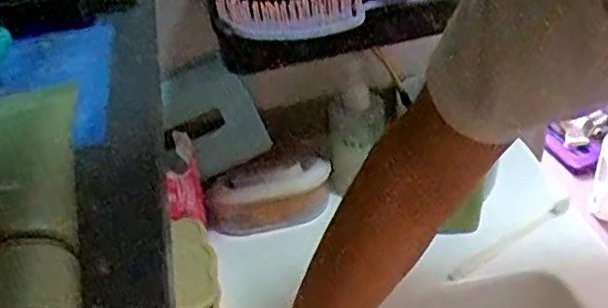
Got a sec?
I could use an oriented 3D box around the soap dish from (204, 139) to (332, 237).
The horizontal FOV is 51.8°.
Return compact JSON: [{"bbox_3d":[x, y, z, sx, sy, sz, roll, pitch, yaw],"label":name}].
[{"bbox_3d":[-0.038,0.041,0.681,0.134,0.070,0.061,-13,40,-9],"label":"soap dish"}]

